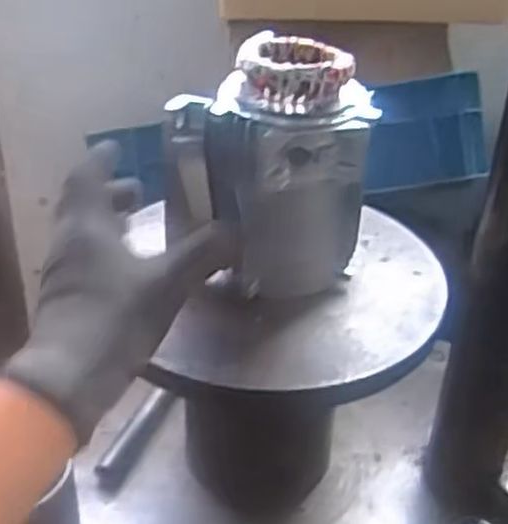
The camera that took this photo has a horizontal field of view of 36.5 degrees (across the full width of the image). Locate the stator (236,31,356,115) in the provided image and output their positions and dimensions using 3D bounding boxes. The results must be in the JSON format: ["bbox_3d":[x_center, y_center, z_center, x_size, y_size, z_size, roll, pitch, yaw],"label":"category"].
[{"bbox_3d":[0.027,-0.122,0.504,0.072,0.032,0.065,8,33,8],"label":"stator"}]

